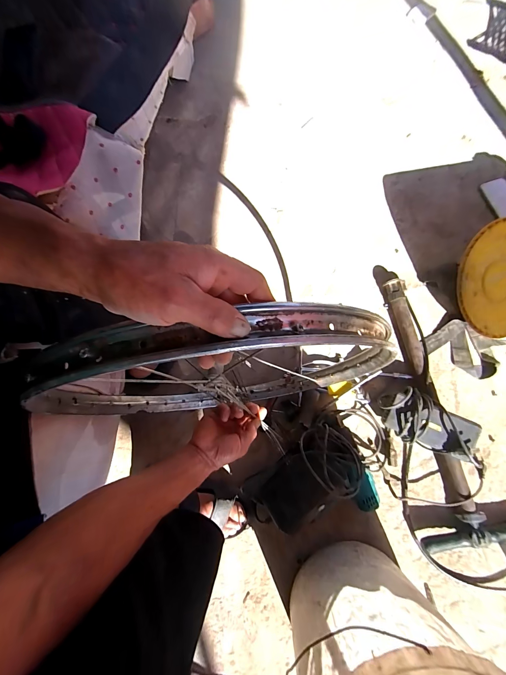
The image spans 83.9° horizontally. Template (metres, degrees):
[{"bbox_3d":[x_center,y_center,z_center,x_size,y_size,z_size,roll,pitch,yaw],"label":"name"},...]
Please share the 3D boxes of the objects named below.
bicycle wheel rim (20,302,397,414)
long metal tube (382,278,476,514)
[{"bbox_3d":[-0.044,0.068,0.450,0.493,0.492,0.053,-8,76,-1],"label":"bicycle wheel rim"},{"bbox_3d":[0.413,0.114,0.684,0.054,0.040,0.588,-10,77,1],"label":"long metal tube"}]

